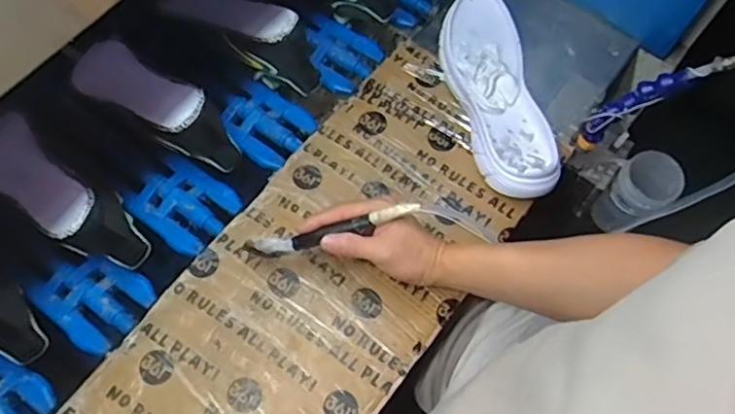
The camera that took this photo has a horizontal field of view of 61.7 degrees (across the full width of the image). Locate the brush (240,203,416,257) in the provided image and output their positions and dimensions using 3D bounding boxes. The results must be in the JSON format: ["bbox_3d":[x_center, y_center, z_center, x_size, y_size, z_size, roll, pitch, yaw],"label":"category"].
[{"bbox_3d":[-0.036,0.023,0.600,0.177,0.019,0.017,-16,63,15],"label":"brush"}]

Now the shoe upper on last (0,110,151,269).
[{"bbox_3d":[-0.335,-0.017,0.664,0.225,0.084,0.078,34,69,16],"label":"shoe upper on last"}]

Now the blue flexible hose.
[{"bbox_3d":[0.295,-0.111,0.692,0.033,0.158,0.023,16,61,-25],"label":"blue flexible hose"}]

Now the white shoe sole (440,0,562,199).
[{"bbox_3d":[0.157,-0.149,0.747,0.107,0.052,0.306,-6,67,-7],"label":"white shoe sole"}]

